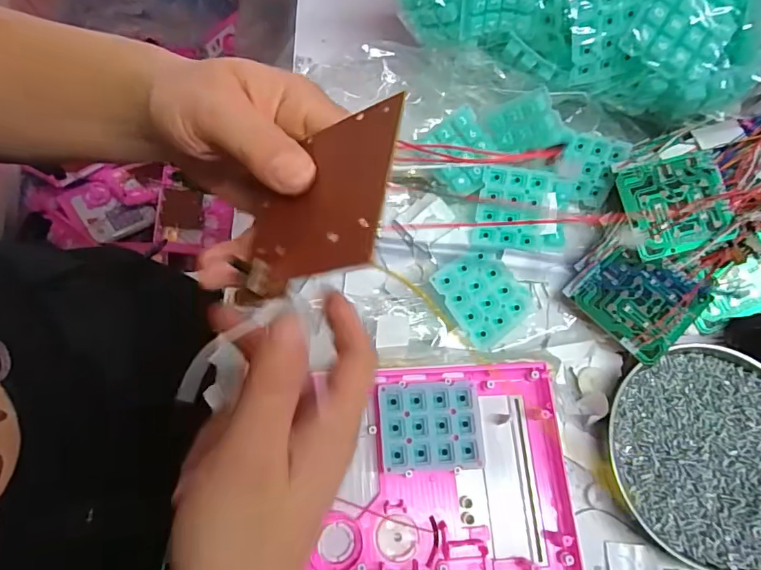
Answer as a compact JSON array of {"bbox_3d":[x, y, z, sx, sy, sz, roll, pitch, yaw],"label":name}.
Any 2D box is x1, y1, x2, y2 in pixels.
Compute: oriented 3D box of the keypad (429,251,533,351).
[{"bbox_3d":[0.069,0.007,0.330,0.050,0.004,0.059,-34,90,-14],"label":"keypad"}]

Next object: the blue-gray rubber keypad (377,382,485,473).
[{"bbox_3d":[0.029,0.084,0.297,0.058,0.012,0.048,-3,71,-3],"label":"blue-gray rubber keypad"}]

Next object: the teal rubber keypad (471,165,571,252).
[{"bbox_3d":[0.105,-0.054,0.362,0.069,0.014,0.056,5,100,-9],"label":"teal rubber keypad"}]

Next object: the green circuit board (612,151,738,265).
[{"bbox_3d":[0.210,-0.056,0.354,0.067,0.004,0.068,-13,82,2],"label":"green circuit board"}]

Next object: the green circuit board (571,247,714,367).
[{"bbox_3d":[0.179,0.009,0.341,0.069,0.007,0.071,-40,72,-12],"label":"green circuit board"}]

